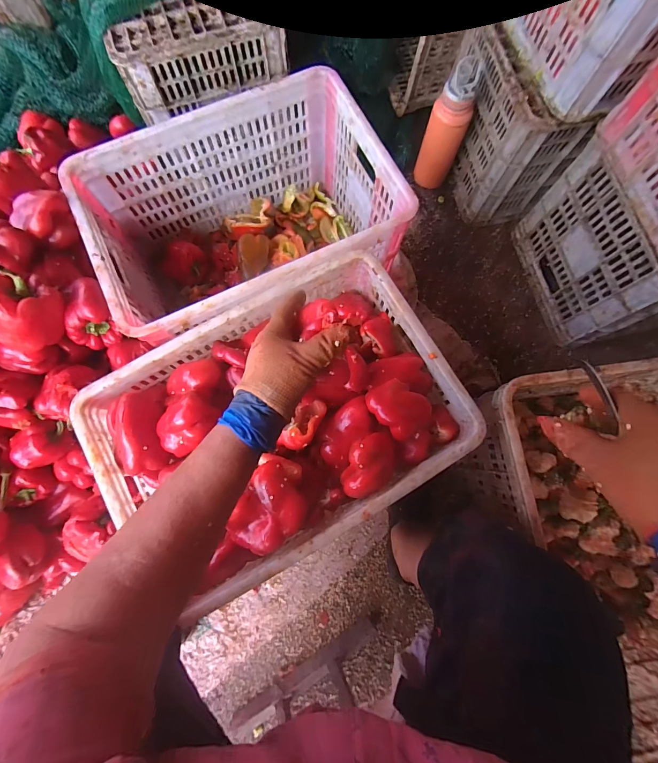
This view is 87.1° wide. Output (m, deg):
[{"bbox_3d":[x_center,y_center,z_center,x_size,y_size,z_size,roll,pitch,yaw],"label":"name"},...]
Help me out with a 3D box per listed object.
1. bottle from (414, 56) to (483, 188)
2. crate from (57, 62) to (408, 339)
[{"bbox_3d":[0.263,-0.562,0.784,0.080,0.256,0.077,0,78,-1],"label":"bottle"},{"bbox_3d":[-0.152,-0.288,0.705,0.499,0.286,0.352,-25,80,-6],"label":"crate"}]

